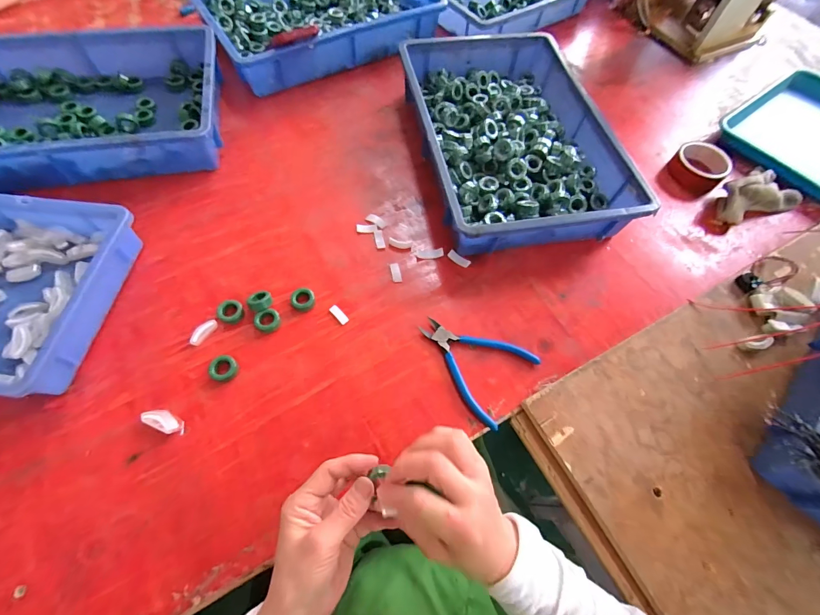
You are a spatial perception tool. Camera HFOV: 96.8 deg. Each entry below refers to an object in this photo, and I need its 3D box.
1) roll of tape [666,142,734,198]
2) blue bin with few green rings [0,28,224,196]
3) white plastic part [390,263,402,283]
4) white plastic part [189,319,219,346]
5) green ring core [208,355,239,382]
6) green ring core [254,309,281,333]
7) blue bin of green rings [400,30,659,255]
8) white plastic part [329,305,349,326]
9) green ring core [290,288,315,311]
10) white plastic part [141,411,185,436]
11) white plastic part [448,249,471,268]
[{"bbox_3d":[0.488,-0.240,0.624,0.100,0.039,0.085,-29,68,-16],"label":"roll of tape"},{"bbox_3d":[-0.525,-0.315,0.582,0.433,0.083,0.297,-8,64,-7],"label":"blue bin with few green rings"},{"bbox_3d":[-0.020,-0.050,0.515,0.013,0.004,0.033,-9,64,-7],"label":"white plastic part"},{"bbox_3d":[-0.258,0.030,0.452,0.016,0.006,0.038,31,66,12],"label":"white plastic part"},{"bbox_3d":[-0.223,0.073,0.434,0.029,0.013,0.030,1,63,-2],"label":"green ring core"},{"bbox_3d":[-0.182,0.017,0.465,0.031,0.014,0.027,-32,69,-17],"label":"green ring core"},{"bbox_3d":[0.157,-0.287,0.602,0.279,0.079,0.432,-9,64,-7],"label":"blue bin of green rings"},{"bbox_3d":[-0.094,0.009,0.482,0.030,0.004,0.013,42,69,17],"label":"white plastic part"},{"bbox_3d":[-0.141,-0.012,0.480,0.029,0.010,0.029,-5,64,-6],"label":"green ring core"},{"bbox_3d":[-0.273,0.126,0.404,0.049,0.006,0.020,21,64,8],"label":"white plastic part"},{"bbox_3d":[0.071,-0.071,0.531,0.035,0.005,0.012,35,67,14],"label":"white plastic part"}]

